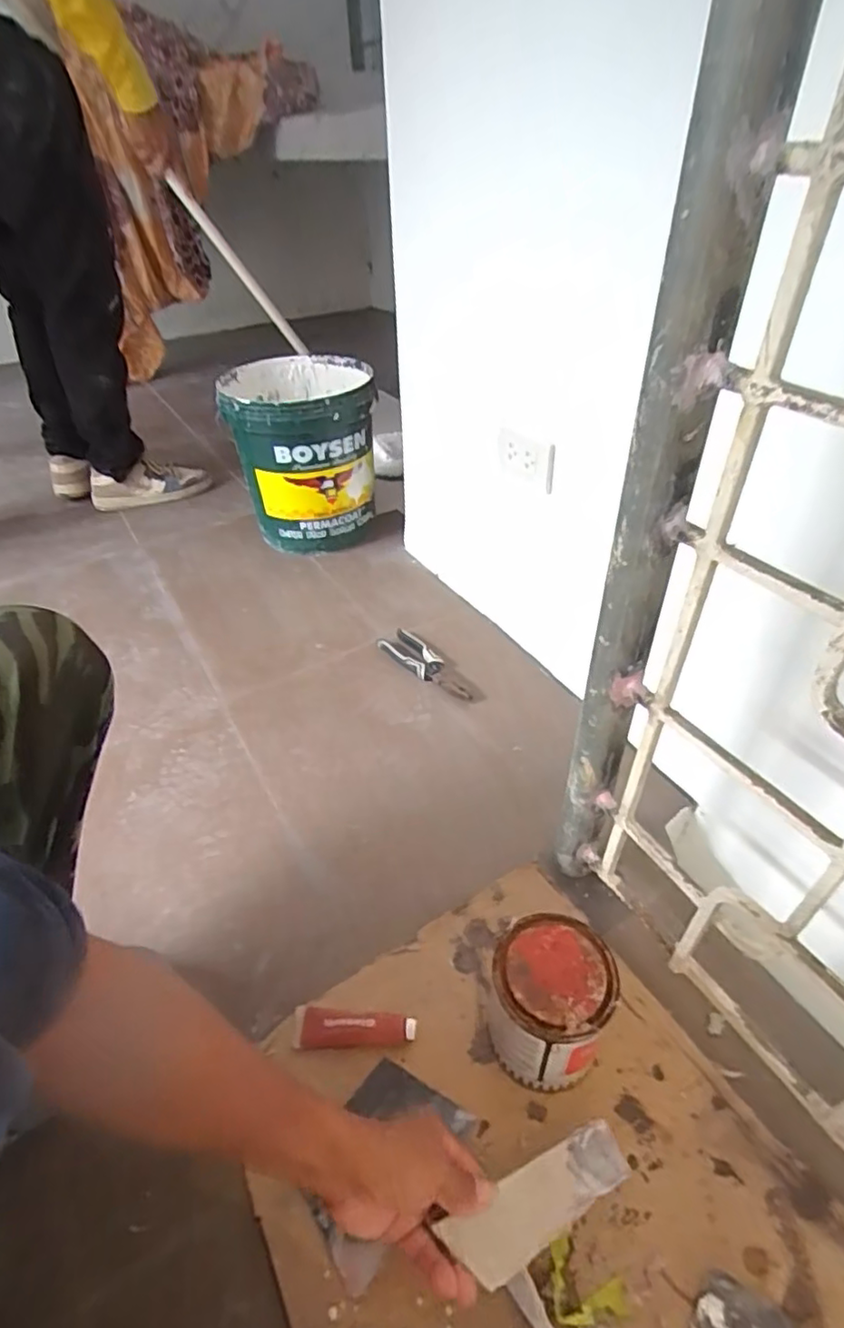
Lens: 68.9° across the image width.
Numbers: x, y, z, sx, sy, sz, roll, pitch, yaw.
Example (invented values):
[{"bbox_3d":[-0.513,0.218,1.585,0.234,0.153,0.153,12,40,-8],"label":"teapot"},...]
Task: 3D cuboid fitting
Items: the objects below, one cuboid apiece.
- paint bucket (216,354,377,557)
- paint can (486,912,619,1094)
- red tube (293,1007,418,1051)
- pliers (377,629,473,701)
[{"bbox_3d":[-0.234,-0.430,1.300,0.286,0.327,0.314,-8,40,-4],"label":"paint bucket"},{"bbox_3d":[0.112,0.305,0.550,0.099,0.138,0.106,-1,40,1],"label":"paint can"},{"bbox_3d":[-0.065,0.354,0.596,0.116,0.021,0.036,-2,40,4],"label":"red tube"},{"bbox_3d":[0.005,0.002,0.997,0.052,0.022,0.199,-29,45,-26],"label":"pliers"}]

